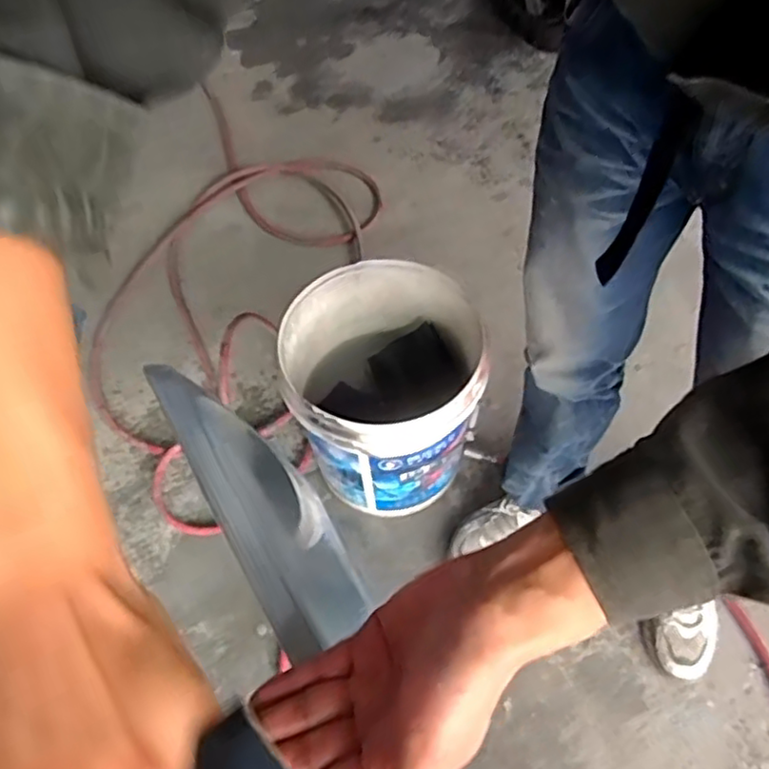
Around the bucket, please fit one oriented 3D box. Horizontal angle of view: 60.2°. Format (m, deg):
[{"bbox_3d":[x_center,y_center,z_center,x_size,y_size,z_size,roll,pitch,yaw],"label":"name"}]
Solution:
[{"bbox_3d":[0.001,0.020,1.135,0.308,0.357,0.302,-1,57,1],"label":"bucket"}]

